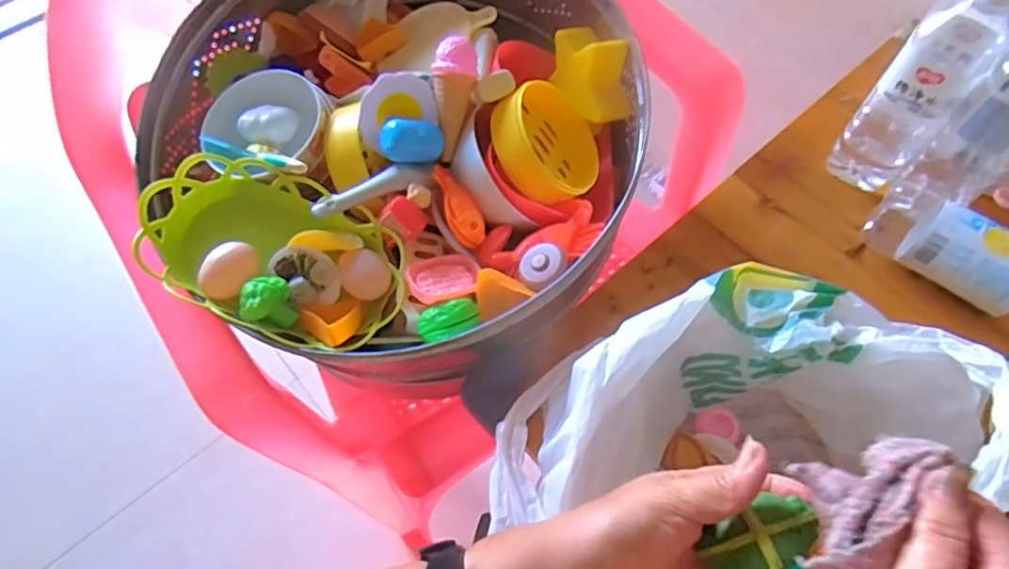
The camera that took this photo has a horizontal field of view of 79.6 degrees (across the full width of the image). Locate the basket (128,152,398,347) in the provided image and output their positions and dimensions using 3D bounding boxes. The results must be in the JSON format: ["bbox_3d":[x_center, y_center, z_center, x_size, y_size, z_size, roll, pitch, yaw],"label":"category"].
[{"bbox_3d":[-0.170,-0.024,0.454,0.191,0.052,0.119,23,66,11],"label":"basket"}]

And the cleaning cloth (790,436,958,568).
[{"bbox_3d":[0.162,0.114,0.292,0.044,0.045,0.110,33,85,16],"label":"cleaning cloth"}]

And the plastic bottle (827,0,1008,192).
[{"bbox_3d":[0.352,-0.168,0.501,0.062,0.210,0.079,40,70,18],"label":"plastic bottle"}]

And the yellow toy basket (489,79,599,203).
[{"bbox_3d":[0.034,-0.117,0.509,0.097,0.035,0.098,56,47,-17],"label":"yellow toy basket"}]

